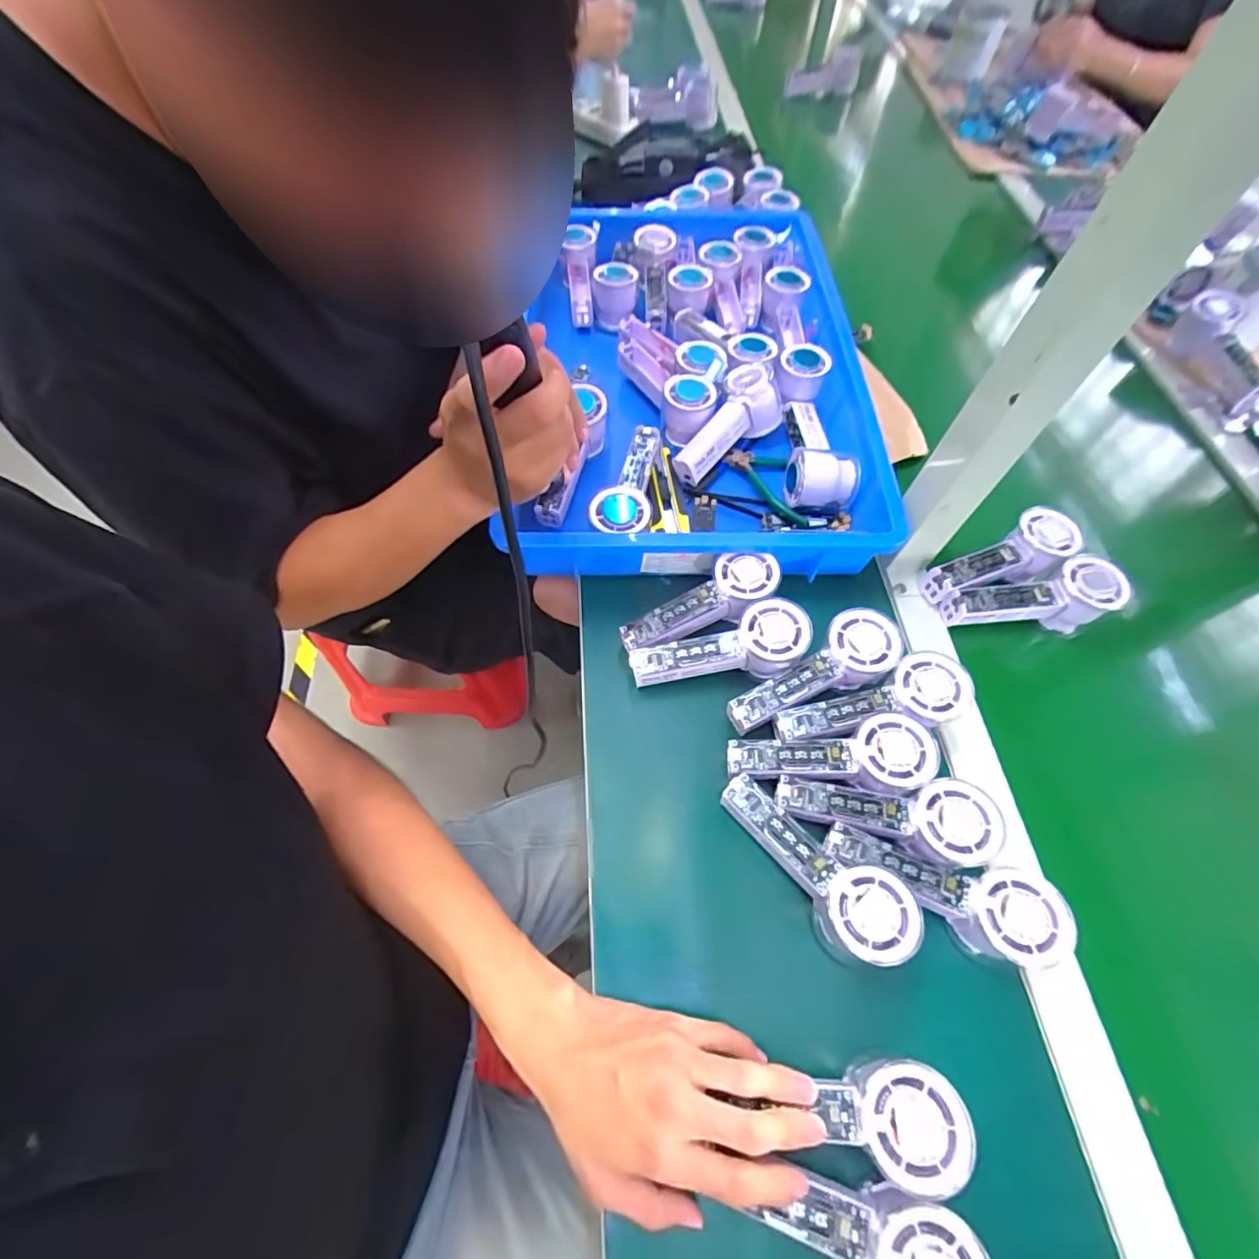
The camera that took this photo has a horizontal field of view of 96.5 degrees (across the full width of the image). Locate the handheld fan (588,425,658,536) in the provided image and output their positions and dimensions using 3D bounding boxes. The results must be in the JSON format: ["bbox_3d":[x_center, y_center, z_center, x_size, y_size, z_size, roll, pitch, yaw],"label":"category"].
[{"bbox_3d":[0.001,-0.144,0.545,0.051,0.034,0.147,12,61,4],"label":"handheld fan"}]

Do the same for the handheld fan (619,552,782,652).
[{"bbox_3d":[0.062,-0.020,0.493,0.147,0.036,0.048,-27,65,-2],"label":"handheld fan"}]

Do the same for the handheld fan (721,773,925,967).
[{"bbox_3d":[0.127,0.164,0.392,0.060,0.024,0.150,-36,55,-20],"label":"handheld fan"}]

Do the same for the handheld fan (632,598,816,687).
[{"bbox_3d":[0.077,0.020,0.477,0.145,0.044,0.052,-14,61,6],"label":"handheld fan"}]

